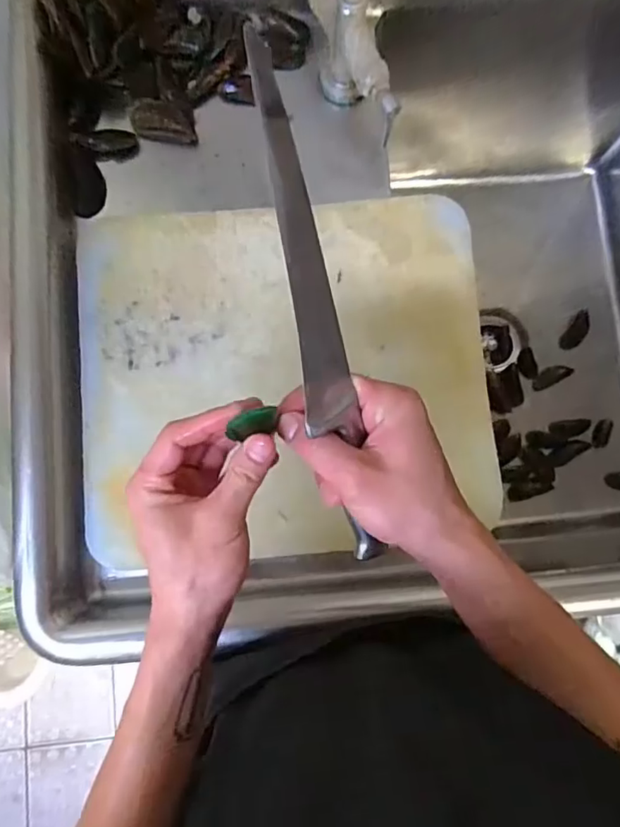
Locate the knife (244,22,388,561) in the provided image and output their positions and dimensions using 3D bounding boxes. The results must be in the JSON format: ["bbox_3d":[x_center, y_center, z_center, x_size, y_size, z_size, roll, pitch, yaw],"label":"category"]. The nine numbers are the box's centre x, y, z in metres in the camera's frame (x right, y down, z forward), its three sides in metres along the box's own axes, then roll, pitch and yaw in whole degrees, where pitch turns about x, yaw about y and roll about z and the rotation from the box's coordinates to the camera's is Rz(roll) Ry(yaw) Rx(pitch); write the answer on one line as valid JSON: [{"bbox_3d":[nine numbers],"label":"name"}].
[{"bbox_3d":[0.008,-0.032,0.308,0.029,0.025,0.302,-15,117,-4],"label":"knife"}]

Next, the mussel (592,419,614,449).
[{"bbox_3d":[0.482,0.033,0.905,0.024,0.023,0.046,21,82,1],"label":"mussel"}]

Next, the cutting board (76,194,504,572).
[{"bbox_3d":[-0.025,-0.038,0.538,0.386,0.029,0.339,-4,82,-3],"label":"cutting board"}]

